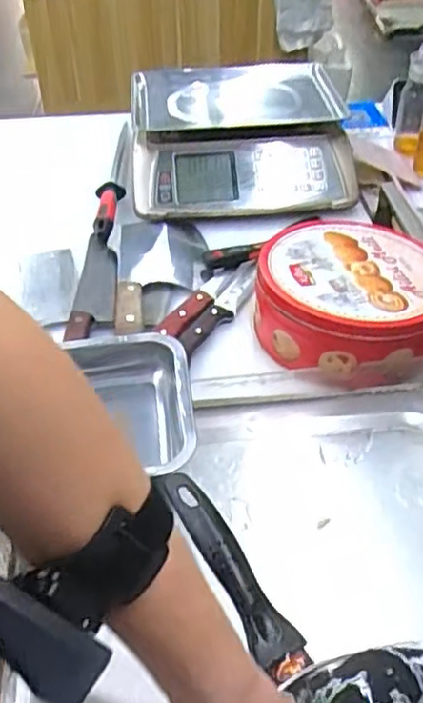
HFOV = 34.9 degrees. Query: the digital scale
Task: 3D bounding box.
[{"bbox_3d":[0.039,-0.356,1.116,0.337,0.128,0.360,-4,42,-4],"label":"digital scale"}]

